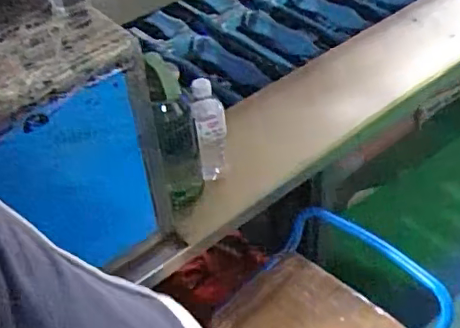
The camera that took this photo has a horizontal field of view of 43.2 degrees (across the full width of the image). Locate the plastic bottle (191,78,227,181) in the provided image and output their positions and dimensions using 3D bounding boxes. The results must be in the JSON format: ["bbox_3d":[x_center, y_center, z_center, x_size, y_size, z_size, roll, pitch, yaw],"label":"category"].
[{"bbox_3d":[-0.034,-0.049,1.083,0.058,0.222,0.057,-8,43,-2],"label":"plastic bottle"}]

